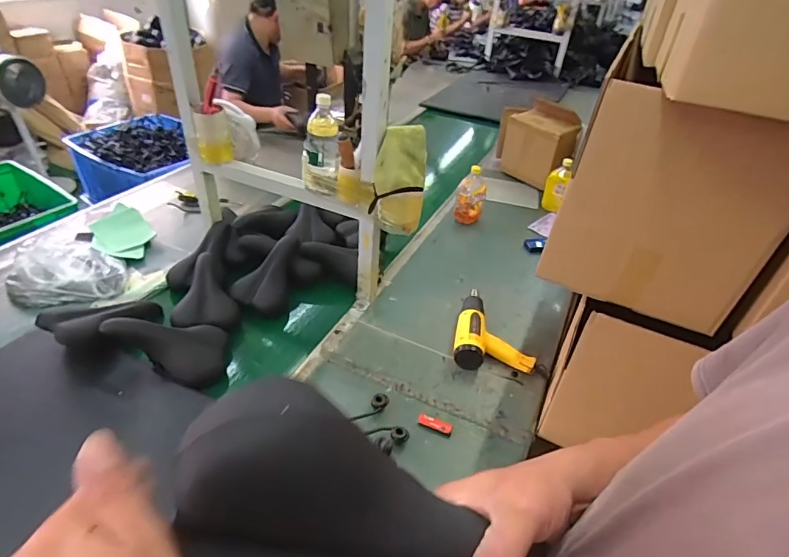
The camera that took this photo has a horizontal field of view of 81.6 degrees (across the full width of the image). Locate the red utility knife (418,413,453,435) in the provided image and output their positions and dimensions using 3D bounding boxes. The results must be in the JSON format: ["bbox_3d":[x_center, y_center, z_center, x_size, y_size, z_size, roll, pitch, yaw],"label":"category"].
[{"bbox_3d":[0.086,0.309,0.970,0.073,0.010,0.026,18,39,16],"label":"red utility knife"}]

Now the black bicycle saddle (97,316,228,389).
[{"bbox_3d":[-0.504,0.138,1.027,0.252,0.082,0.122,28,32,-21],"label":"black bicycle saddle"}]

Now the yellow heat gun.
[{"bbox_3d":[0.243,0.124,1.178,0.199,0.070,0.248,4,38,-2],"label":"yellow heat gun"}]

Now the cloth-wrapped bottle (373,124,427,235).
[{"bbox_3d":[0.010,-0.201,1.015,0.108,0.242,0.097,4,38,-2],"label":"cloth-wrapped bottle"}]

